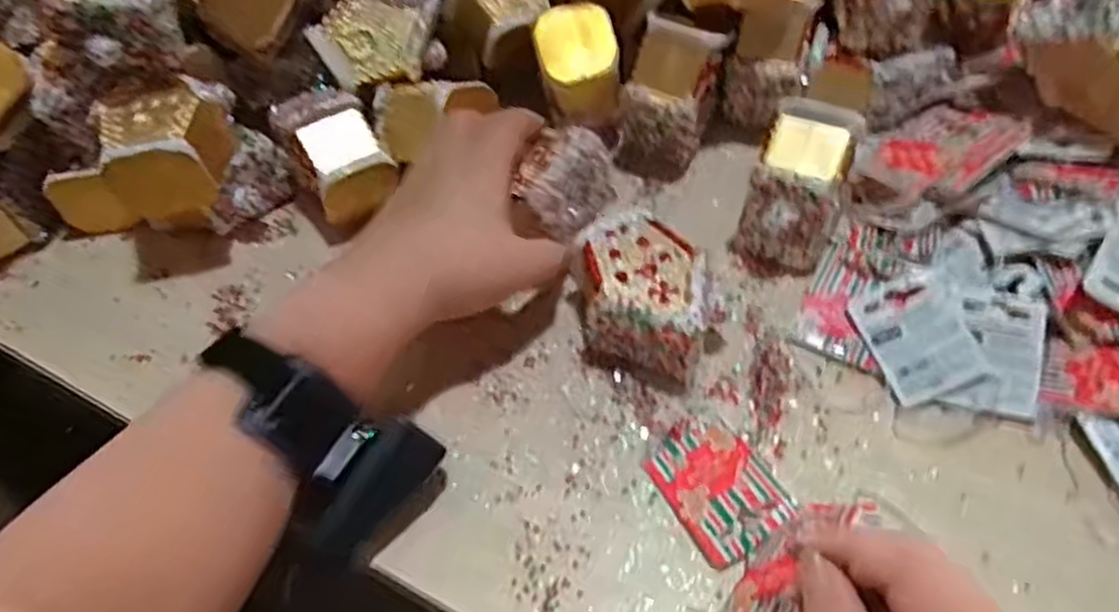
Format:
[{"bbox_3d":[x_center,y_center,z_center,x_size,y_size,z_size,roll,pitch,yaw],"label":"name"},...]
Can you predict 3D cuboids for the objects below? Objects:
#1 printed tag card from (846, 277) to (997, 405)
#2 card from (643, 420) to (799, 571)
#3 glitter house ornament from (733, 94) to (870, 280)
[{"bbox_3d":[0.176,0.015,0.374,0.046,0.004,0.056,-23,66,8],"label":"printed tag card"},{"bbox_3d":[0.071,0.080,0.345,0.045,0.004,0.064,-32,51,-7],"label":"card"},{"bbox_3d":[0.129,-0.064,0.415,0.047,0.066,0.064,19,57,18],"label":"glitter house ornament"}]

